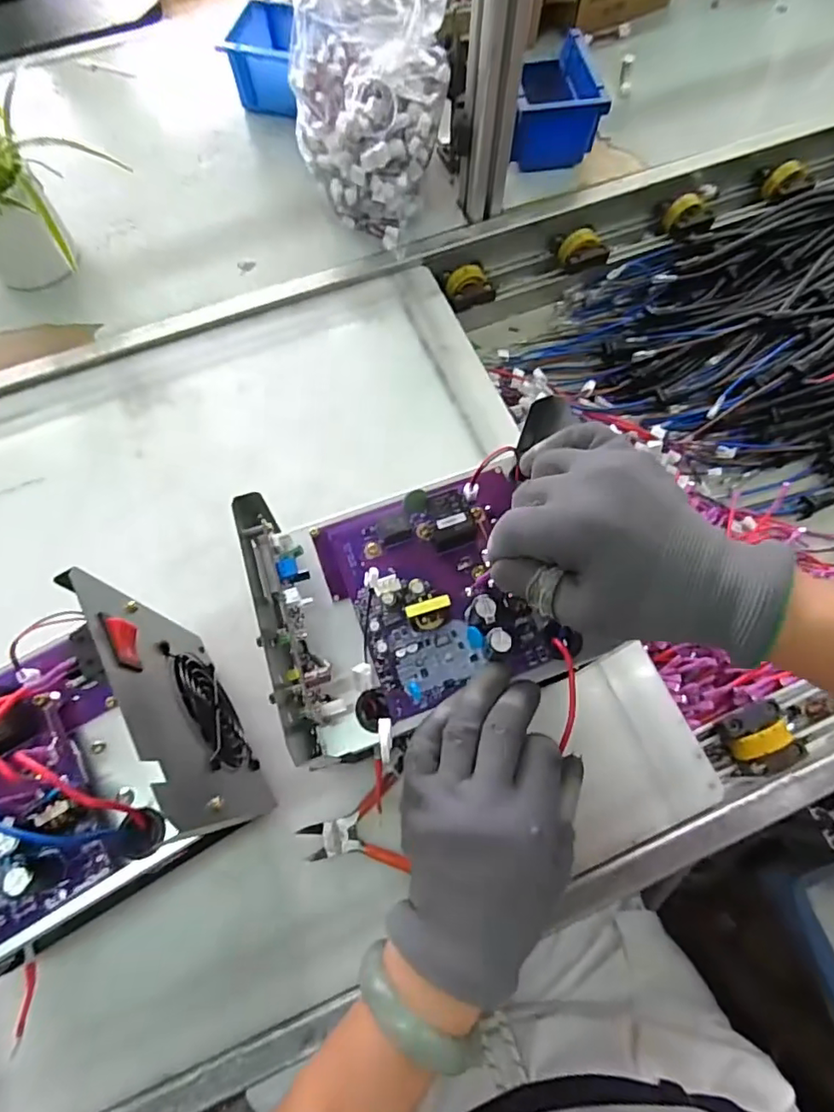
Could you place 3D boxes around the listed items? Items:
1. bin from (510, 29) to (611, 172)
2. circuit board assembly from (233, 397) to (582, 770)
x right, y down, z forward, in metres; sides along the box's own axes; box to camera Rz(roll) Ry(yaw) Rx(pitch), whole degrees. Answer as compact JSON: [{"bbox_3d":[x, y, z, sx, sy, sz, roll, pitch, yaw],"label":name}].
[{"bbox_3d":[0.151,-0.533,0.655,0.099,0.077,0.144,-3,69,-1],"label":"bin"},{"bbox_3d":[0.007,0.017,0.332,0.208,0.065,0.146,-19,73,-8],"label":"circuit board assembly"}]

